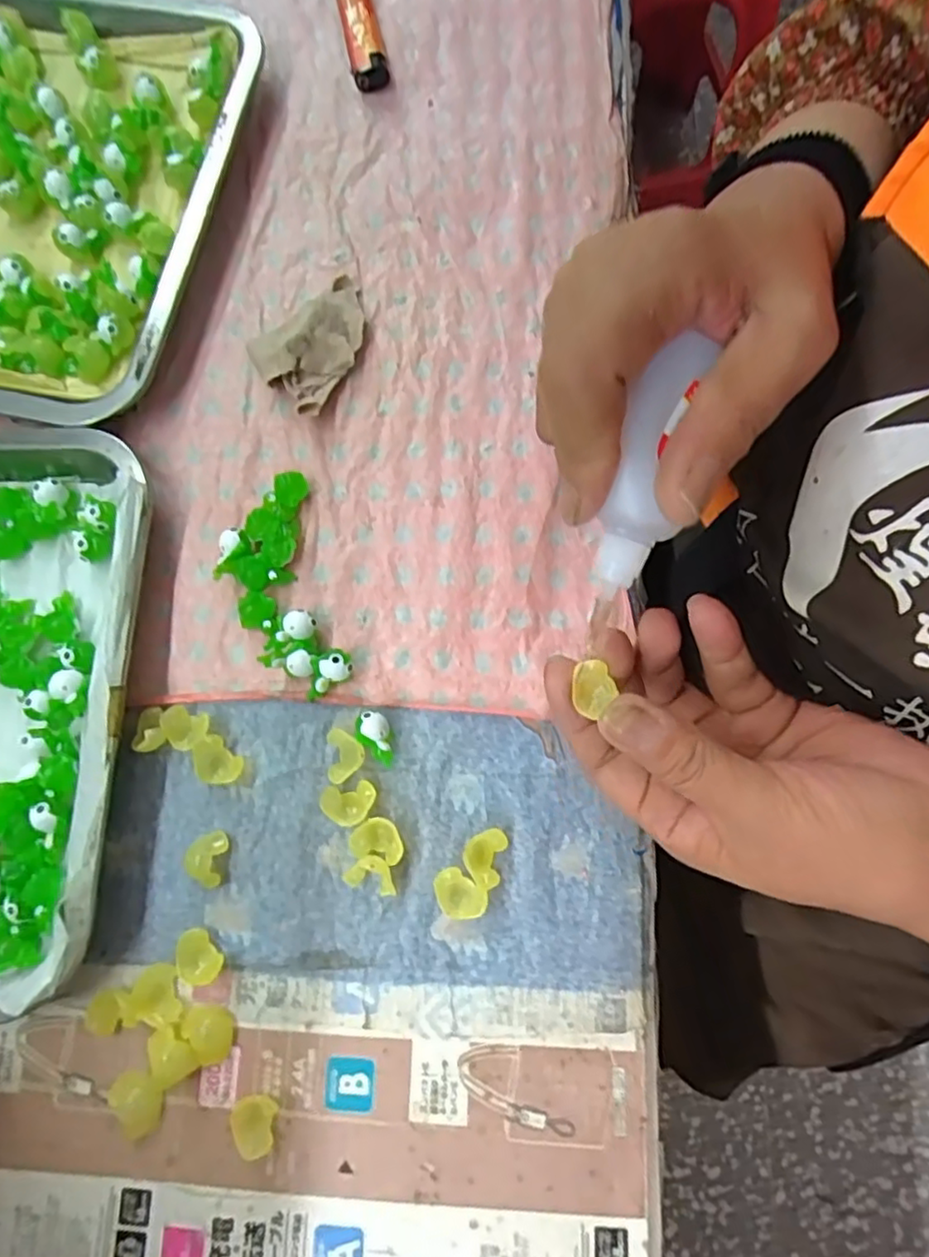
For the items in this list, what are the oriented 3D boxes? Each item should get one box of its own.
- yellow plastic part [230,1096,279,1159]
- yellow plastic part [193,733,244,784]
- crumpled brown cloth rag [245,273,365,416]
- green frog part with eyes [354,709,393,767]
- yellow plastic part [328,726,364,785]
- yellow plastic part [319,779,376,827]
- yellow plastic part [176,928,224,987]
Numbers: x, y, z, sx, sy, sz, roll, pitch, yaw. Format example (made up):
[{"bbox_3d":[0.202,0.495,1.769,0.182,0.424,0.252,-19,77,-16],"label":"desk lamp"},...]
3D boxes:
[{"bbox_3d":[-0.085,0.200,0.263,0.017,0.010,0.020,2,78,2],"label":"yellow plastic part"},{"bbox_3d":[-0.112,0.061,0.293,0.023,0.010,0.018,42,82,10],"label":"yellow plastic part"},{"bbox_3d":[-0.073,-0.144,0.331,0.066,0.019,0.055,-36,79,-6],"label":"crumpled brown cloth rag"},{"bbox_3d":[-0.040,0.049,0.290,0.014,0.014,0.025,-11,78,-1],"label":"green frog part with eyes"},{"bbox_3d":[-0.053,0.057,0.290,0.017,0.011,0.023,-1,78,2],"label":"yellow plastic part"},{"bbox_3d":[-0.050,0.077,0.286,0.023,0.009,0.017,-10,78,0],"label":"yellow plastic part"},{"bbox_3d":[-0.114,0.140,0.276,0.022,0.010,0.017,40,82,9],"label":"yellow plastic part"}]

